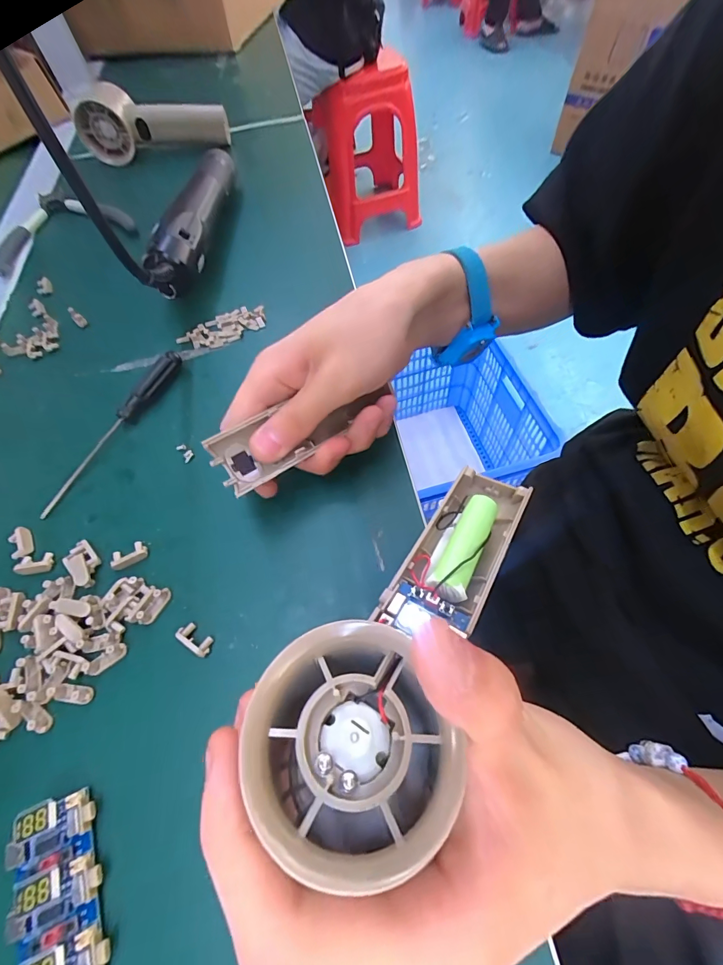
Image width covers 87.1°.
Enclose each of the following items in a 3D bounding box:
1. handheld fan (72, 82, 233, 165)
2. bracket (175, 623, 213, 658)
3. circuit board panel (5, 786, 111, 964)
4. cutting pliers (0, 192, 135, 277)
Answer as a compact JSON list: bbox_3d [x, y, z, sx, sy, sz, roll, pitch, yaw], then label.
[{"bbox_3d":[-0.241,-0.420,0.445,0.164,0.062,0.045,-7,61,0],"label":"handheld fan"},{"bbox_3d":[-0.083,0.078,0.190,0.019,0.006,0.009,29,65,16],"label":"bracket"},{"bbox_3d":[-0.116,0.158,0.143,0.034,0.016,0.065,-24,63,-12],"label":"circuit board panel"},{"bbox_3d":[-0.304,-0.266,0.384,0.127,0.020,0.127,-25,63,-13],"label":"cutting pliers"}]

